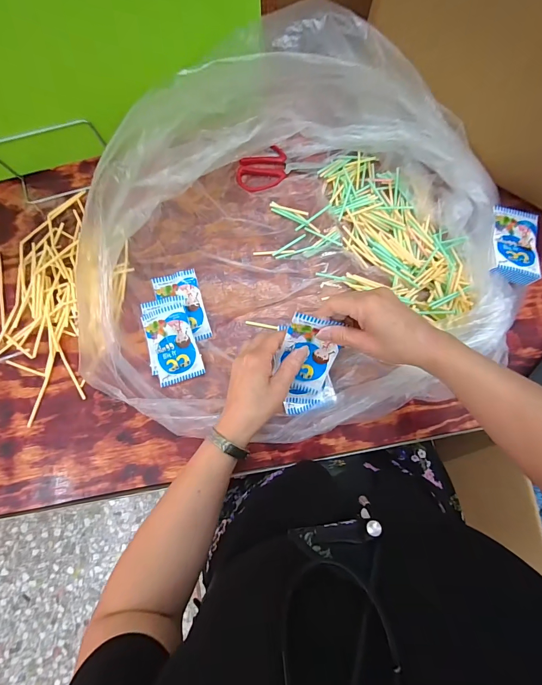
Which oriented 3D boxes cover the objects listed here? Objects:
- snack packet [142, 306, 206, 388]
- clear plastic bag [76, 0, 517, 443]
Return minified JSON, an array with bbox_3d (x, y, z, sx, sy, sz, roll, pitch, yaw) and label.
[{"bbox_3d":[-0.137,0.003,0.461,0.062,0.022,0.103,-18,83,-1],"label":"snack packet"},{"bbox_3d":[0.040,-0.123,0.413,0.517,0.145,0.469,0,83,1],"label":"clear plastic bag"}]

